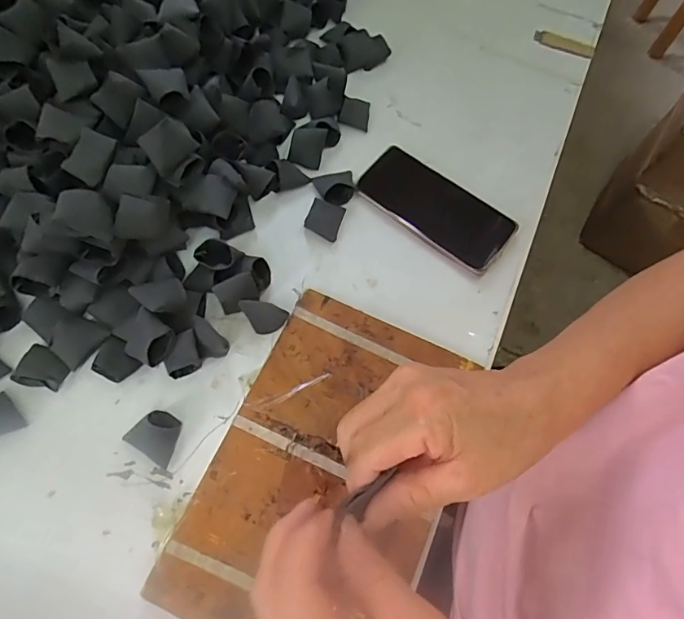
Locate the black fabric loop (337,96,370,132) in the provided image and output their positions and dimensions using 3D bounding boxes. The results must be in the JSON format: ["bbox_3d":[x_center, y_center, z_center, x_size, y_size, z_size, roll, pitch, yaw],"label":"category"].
[{"bbox_3d":[0.016,-0.222,0.537,0.033,0.010,0.037,16,77,-17],"label":"black fabric loop"}]

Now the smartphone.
[{"bbox_3d":[0.098,-0.106,0.489,0.158,0.011,0.080,37,69,8],"label":"smartphone"}]

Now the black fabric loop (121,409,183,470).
[{"bbox_3d":[-0.151,0.100,0.382,0.041,0.032,0.036,31,70,10],"label":"black fabric loop"}]

